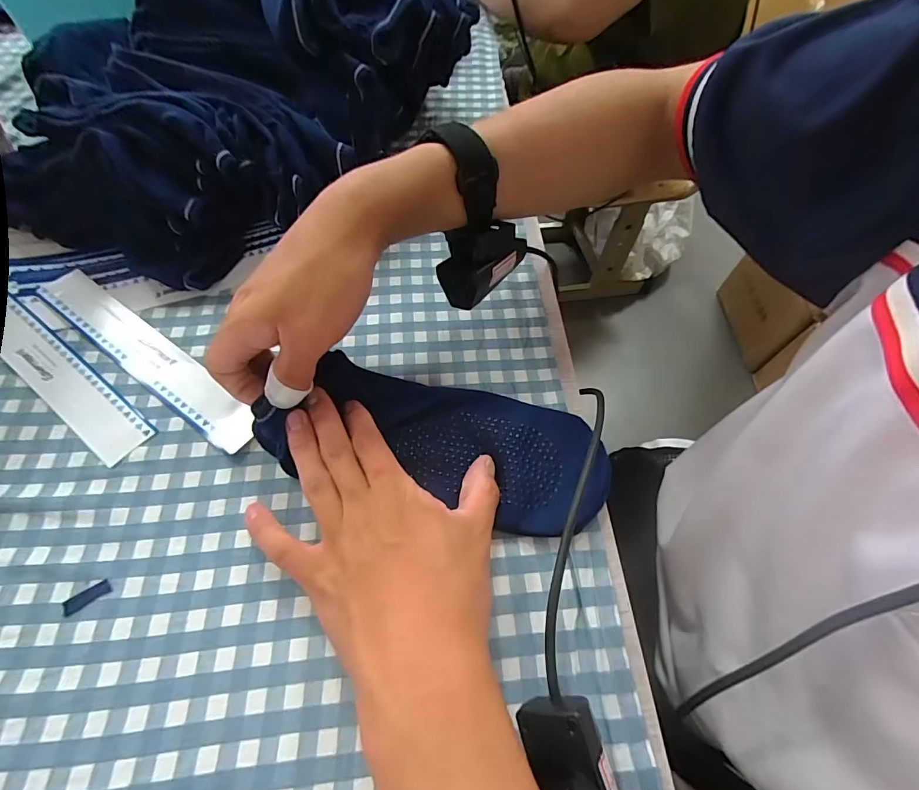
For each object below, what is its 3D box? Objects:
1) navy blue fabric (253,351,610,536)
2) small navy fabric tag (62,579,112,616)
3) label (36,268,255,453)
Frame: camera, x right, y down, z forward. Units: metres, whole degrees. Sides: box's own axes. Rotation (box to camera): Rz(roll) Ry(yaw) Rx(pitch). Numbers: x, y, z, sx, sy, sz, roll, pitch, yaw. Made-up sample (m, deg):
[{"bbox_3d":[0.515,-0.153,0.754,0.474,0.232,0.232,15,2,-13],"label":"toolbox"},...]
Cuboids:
[{"bbox_3d":[-0.011,0.026,0.276,0.212,0.023,0.087,16,60,3],"label":"navy blue fabric"},{"bbox_3d":[-0.203,0.110,0.233,0.023,0.004,0.008,-29,66,-19],"label":"small navy fabric tag"},{"bbox_3d":[-0.225,-0.031,0.310,0.216,0.010,0.033,34,63,15],"label":"label"}]

